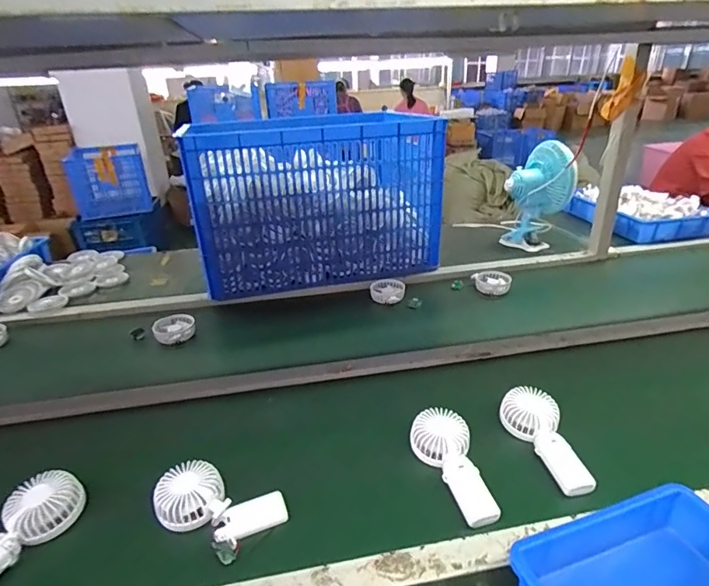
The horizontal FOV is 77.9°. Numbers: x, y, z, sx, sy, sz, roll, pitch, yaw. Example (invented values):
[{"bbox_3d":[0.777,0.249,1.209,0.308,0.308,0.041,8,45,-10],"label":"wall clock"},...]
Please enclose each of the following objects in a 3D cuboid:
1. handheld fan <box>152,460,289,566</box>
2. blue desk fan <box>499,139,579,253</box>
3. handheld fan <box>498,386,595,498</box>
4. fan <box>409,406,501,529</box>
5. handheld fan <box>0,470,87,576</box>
[{"bbox_3d":[-0.183,0.287,0.577,0.179,0.041,0.103,17,27,7],"label":"handheld fan"},{"bbox_3d":[0.582,-0.296,1.385,0.191,0.311,0.162,10,29,23],"label":"blue desk fan"},{"bbox_3d":[0.294,0.216,0.664,0.079,0.054,0.178,-9,26,-17],"label":"handheld fan"},{"bbox_3d":[0.144,0.244,0.628,0.082,0.040,0.180,-9,39,-17],"label":"fan"},{"bbox_3d":[-0.441,0.316,0.561,0.080,0.046,0.181,12,40,26],"label":"handheld fan"}]

